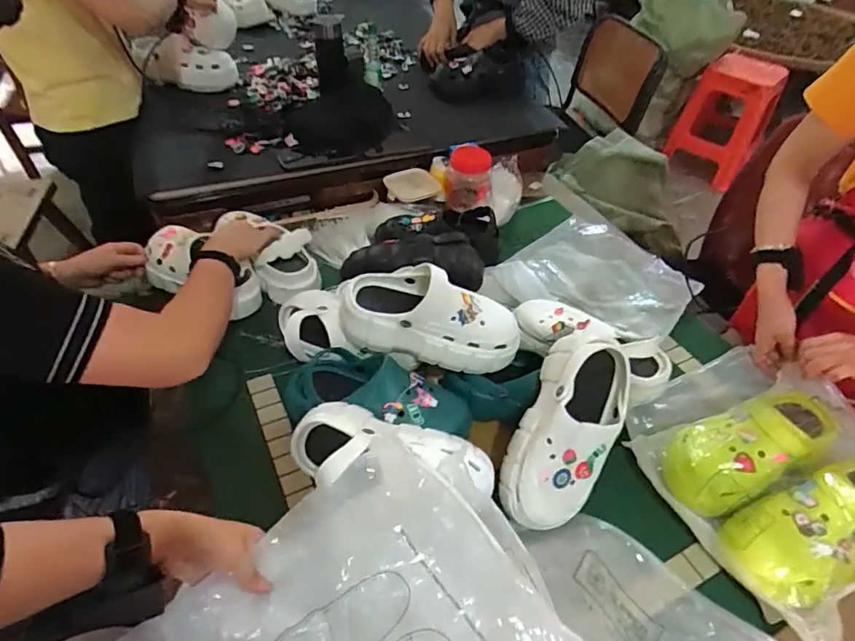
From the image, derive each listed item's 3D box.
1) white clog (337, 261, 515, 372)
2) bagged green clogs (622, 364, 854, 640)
[{"bbox_3d":[0.006,-0.001,0.737,0.247,0.147,0.095,9,47,4],"label":"white clog"},{"bbox_3d":[0.488,0.197,0.665,0.327,0.103,0.278,-18,51,-19],"label":"bagged green clogs"}]

